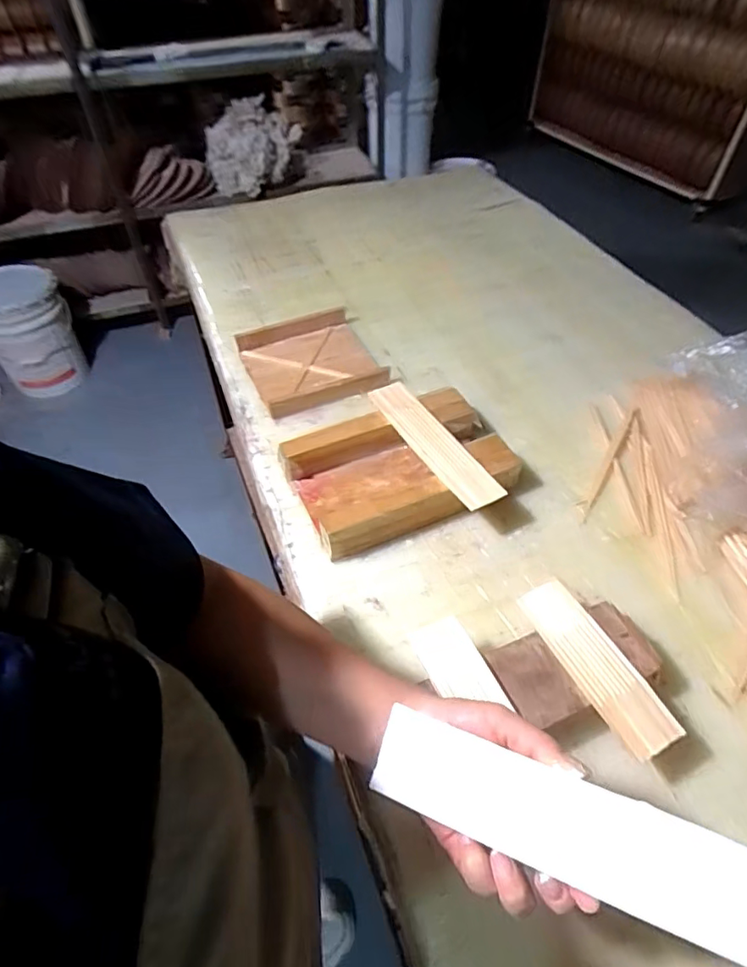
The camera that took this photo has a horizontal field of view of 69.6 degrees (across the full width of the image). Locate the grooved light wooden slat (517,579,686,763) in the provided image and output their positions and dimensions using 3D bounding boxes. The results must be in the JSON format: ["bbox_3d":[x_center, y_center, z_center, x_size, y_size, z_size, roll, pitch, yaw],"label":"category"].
[{"bbox_3d":[0.213,0.173,0.521,0.053,0.007,0.174,-34,55,1],"label":"grooved light wooden slat"}]

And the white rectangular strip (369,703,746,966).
[{"bbox_3d":[0.117,0.196,0.302,0.238,0.010,0.051,13,69,21],"label":"white rectangular strip"}]

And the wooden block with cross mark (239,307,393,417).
[{"bbox_3d":[-0.105,-0.207,0.906,0.197,0.032,0.225,-20,54,-15],"label":"wooden block with cross mark"}]

